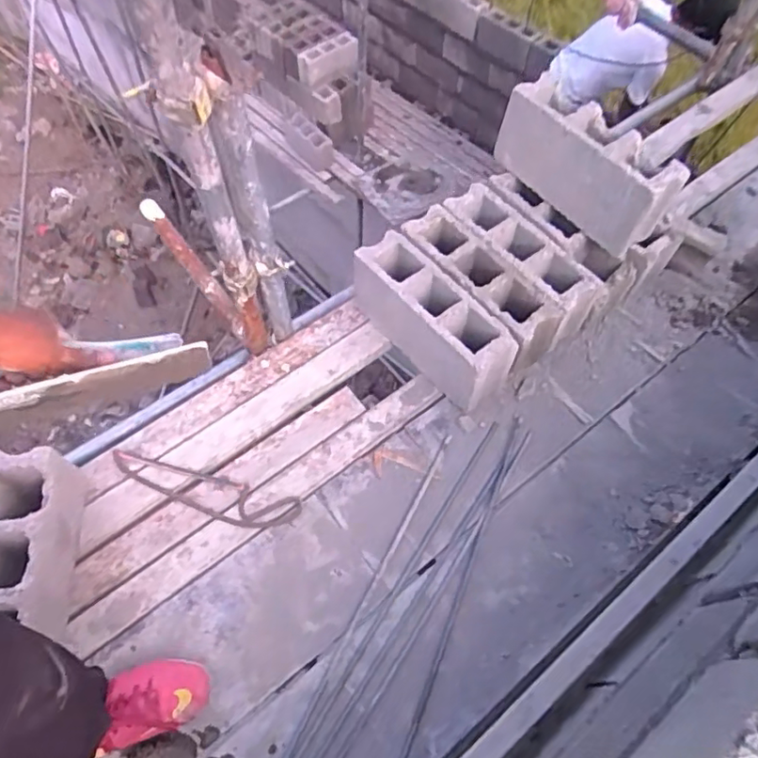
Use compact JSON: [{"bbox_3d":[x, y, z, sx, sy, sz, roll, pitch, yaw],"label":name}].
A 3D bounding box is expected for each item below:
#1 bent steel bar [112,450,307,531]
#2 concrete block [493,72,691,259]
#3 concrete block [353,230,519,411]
[{"bbox_3d":[-0.362,0.233,1.192,0.405,0.012,0.082,16,60,6],"label":"bent steel bar"},{"bbox_3d":[0.454,-0.483,1.296,0.128,0.206,0.411,-39,69,-20],"label":"concrete block"},{"bbox_3d":[0.116,-0.127,1.308,0.128,0.196,0.416,-36,68,-22],"label":"concrete block"}]

